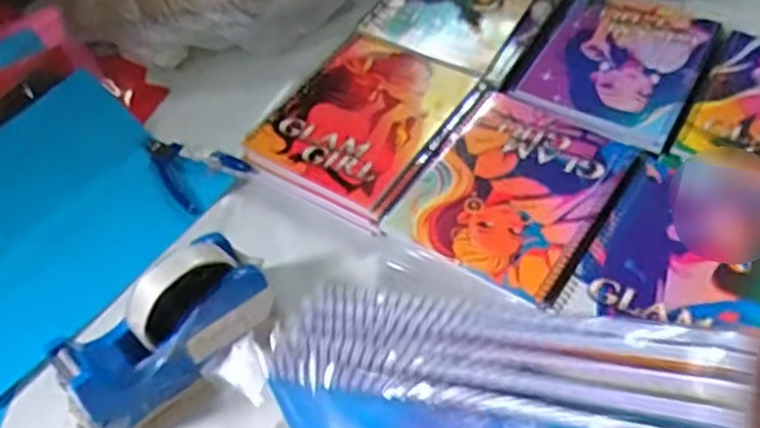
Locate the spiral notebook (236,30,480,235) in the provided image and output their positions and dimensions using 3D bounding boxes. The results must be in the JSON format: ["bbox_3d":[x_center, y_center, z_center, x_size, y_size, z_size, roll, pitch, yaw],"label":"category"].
[{"bbox_3d":[-0.015,-0.095,0.701,0.162,0.010,0.205,26,60,22],"label":"spiral notebook"}]

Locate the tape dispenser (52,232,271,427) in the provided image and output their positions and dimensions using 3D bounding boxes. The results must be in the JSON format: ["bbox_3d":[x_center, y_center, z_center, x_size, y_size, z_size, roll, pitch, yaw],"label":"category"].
[{"bbox_3d":[-0.153,0.084,0.527,0.158,0.101,0.064,-39,59,-25],"label":"tape dispenser"}]

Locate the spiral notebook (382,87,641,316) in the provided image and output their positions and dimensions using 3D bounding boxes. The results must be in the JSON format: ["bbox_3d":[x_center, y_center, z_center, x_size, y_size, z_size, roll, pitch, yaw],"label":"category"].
[{"bbox_3d":[0.117,-0.024,0.633,0.155,0.013,0.197,26,59,21],"label":"spiral notebook"}]

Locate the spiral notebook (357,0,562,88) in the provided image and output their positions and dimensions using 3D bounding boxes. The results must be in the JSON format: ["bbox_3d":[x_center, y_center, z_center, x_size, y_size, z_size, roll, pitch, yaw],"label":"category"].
[{"bbox_3d":[0.097,-0.230,0.801,0.173,0.018,0.200,24,59,20],"label":"spiral notebook"}]

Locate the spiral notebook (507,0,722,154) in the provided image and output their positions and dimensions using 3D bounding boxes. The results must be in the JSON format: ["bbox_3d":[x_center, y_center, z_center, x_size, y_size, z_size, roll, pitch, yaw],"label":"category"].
[{"bbox_3d":[0.242,-0.161,0.739,0.158,0.009,0.212,22,58,19],"label":"spiral notebook"}]

